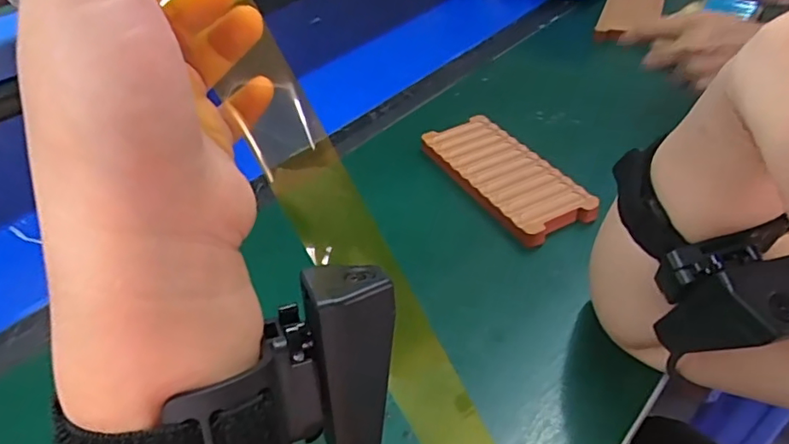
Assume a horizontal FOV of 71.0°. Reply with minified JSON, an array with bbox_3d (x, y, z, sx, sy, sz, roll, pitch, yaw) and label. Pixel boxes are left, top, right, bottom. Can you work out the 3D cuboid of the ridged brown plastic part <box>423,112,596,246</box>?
[{"bbox_3d":[0.098,-0.042,0.506,0.077,0.023,0.172,-21,42,-19],"label":"ridged brown plastic part"}]

